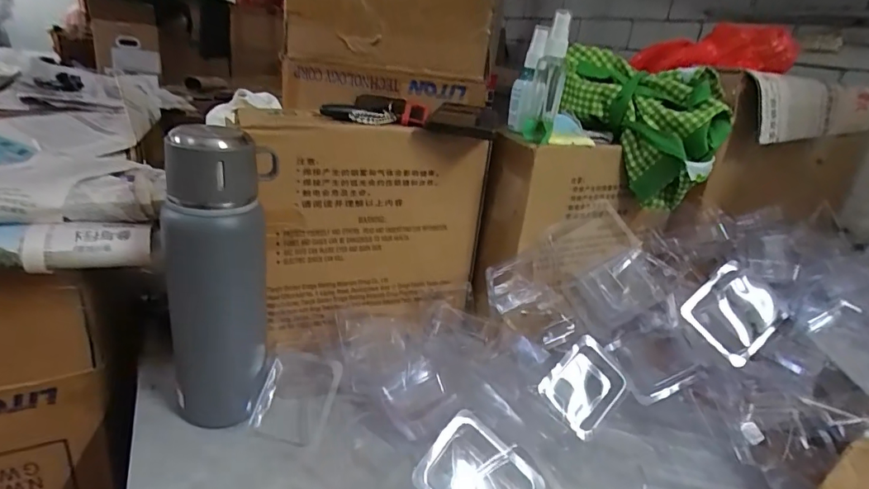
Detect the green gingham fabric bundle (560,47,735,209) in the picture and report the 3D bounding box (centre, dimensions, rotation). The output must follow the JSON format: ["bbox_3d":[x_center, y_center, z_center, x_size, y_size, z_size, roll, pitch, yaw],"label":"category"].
[{"bbox_3d":[0.248,-0.141,0.600,0.192,0.158,0.086,13,23,13],"label":"green gingham fabric bundle"}]

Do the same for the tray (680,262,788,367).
[{"bbox_3d":[0.300,0.069,0.483,0.086,0.023,0.077,-39,80,-11],"label":"tray"}]

